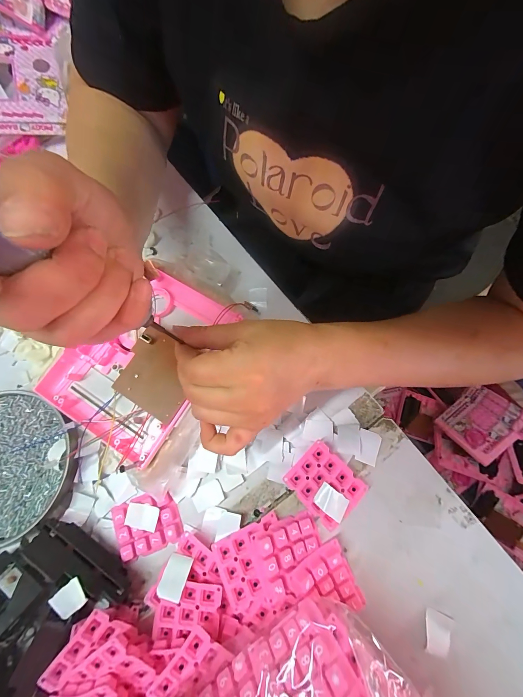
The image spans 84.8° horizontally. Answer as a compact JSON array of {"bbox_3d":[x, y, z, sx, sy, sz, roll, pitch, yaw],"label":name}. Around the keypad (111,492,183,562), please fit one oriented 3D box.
[{"bbox_3d":[-0.107,0.161,0.263,0.058,0.010,0.048,-20,74,-4],"label":"keypad"}]

